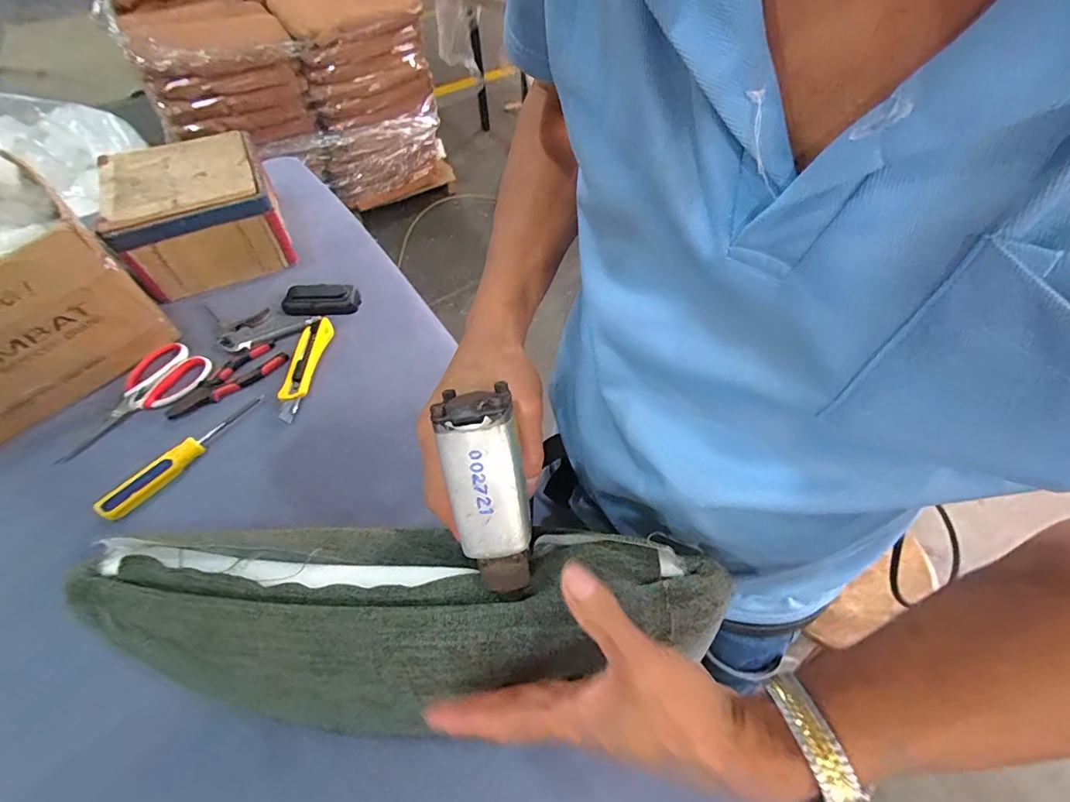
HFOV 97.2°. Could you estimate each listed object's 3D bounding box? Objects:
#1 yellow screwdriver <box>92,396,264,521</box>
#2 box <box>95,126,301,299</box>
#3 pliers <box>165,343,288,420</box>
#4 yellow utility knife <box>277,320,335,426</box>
[{"bbox_3d":[-0.422,0.060,0.567,0.026,0.024,0.197,31,63,22],"label":"yellow screwdriver"},{"bbox_3d":[-0.521,-0.288,0.743,0.208,0.147,0.232,-28,58,-14],"label":"box"},{"bbox_3d":[-0.418,-0.028,0.639,0.154,0.009,0.057,-33,60,-17],"label":"pliers"},{"bbox_3d":[-0.320,-0.048,0.649,0.040,0.015,0.169,5,56,7],"label":"yellow utility knife"}]

